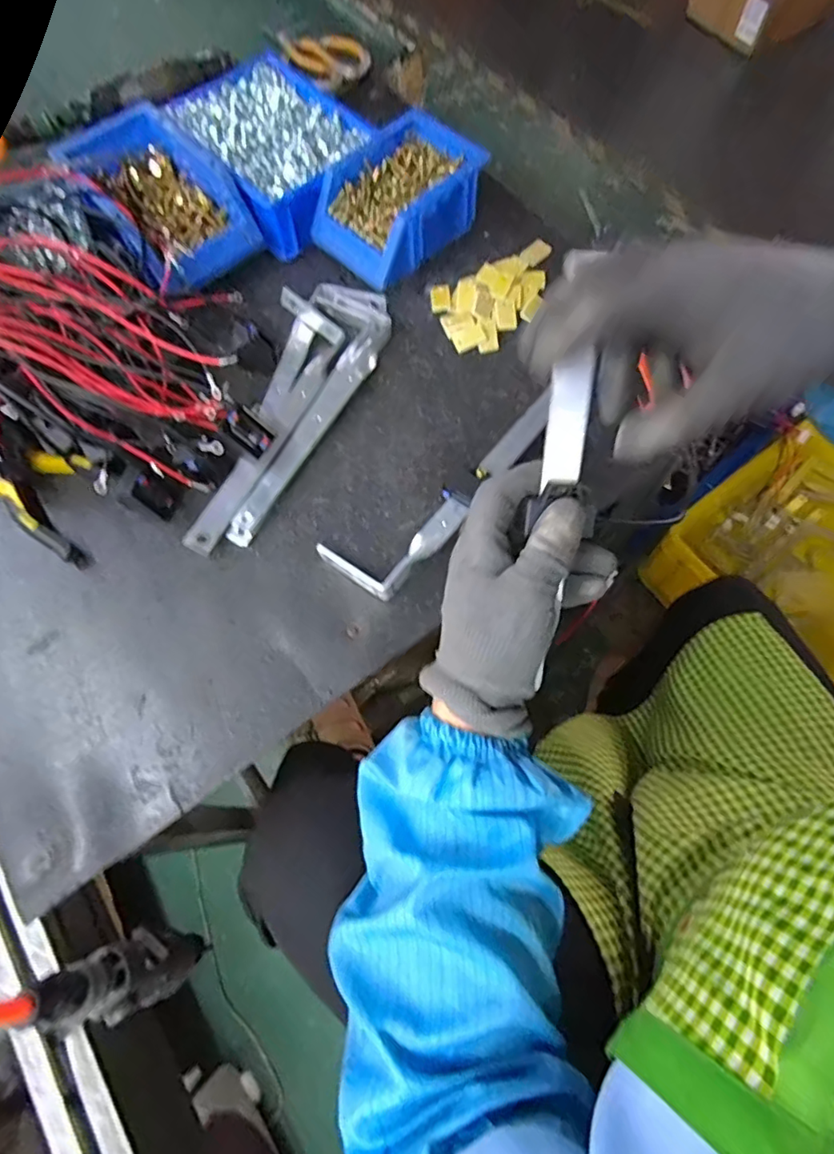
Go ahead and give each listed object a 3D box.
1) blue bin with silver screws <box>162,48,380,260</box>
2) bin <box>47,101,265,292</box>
[{"bbox_3d":[-0.150,-0.451,0.584,0.149,0.057,0.207,-39,73,-13],"label":"blue bin with silver screws"},{"bbox_3d":[-0.247,-0.366,0.545,0.122,0.076,0.185,-39,73,-13],"label":"bin"}]

